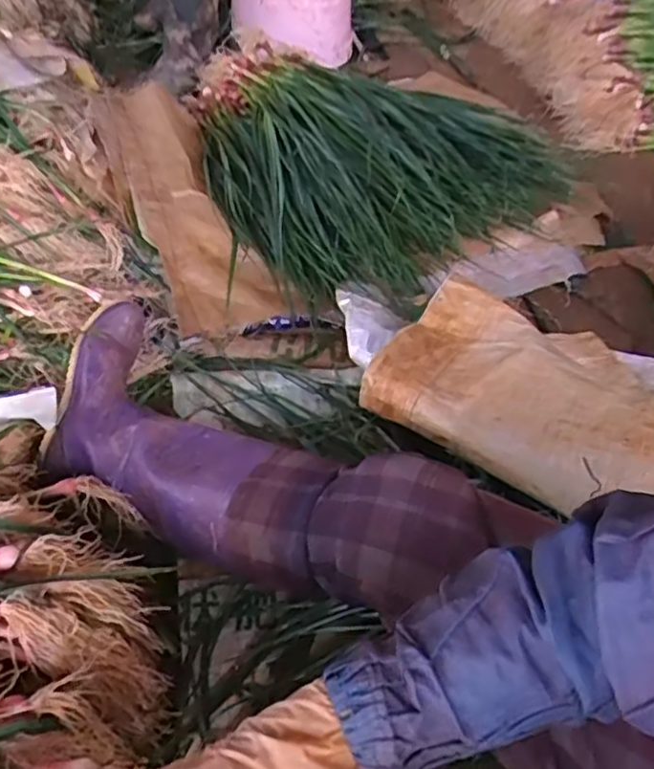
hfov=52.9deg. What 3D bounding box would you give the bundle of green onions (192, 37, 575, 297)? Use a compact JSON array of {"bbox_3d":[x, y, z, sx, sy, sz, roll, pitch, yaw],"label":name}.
[{"bbox_3d":[0.025,-0.419,1.123,0.590,0.126,0.584,3,50,-4],"label":"bundle of green onions"}]

